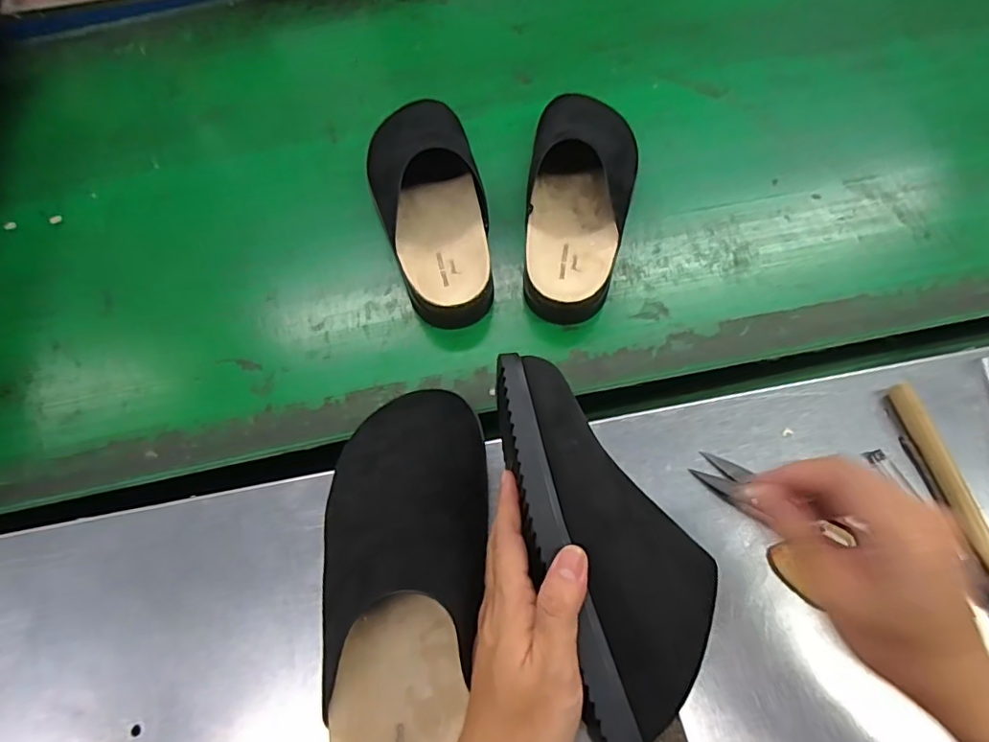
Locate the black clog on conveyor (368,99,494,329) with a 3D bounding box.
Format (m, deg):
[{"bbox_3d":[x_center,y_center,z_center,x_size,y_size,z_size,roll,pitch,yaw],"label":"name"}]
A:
[{"bbox_3d":[-0.061,-0.168,0.531,0.110,0.069,0.265,-14,62,-4],"label":"black clog on conveyor"}]

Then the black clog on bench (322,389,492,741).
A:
[{"bbox_3d":[-0.054,0.135,0.338,0.107,0.088,0.255,-7,62,0],"label":"black clog on bench"}]

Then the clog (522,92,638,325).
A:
[{"bbox_3d":[0.084,-0.174,0.519,0.103,0.073,0.264,5,63,6],"label":"clog"}]

